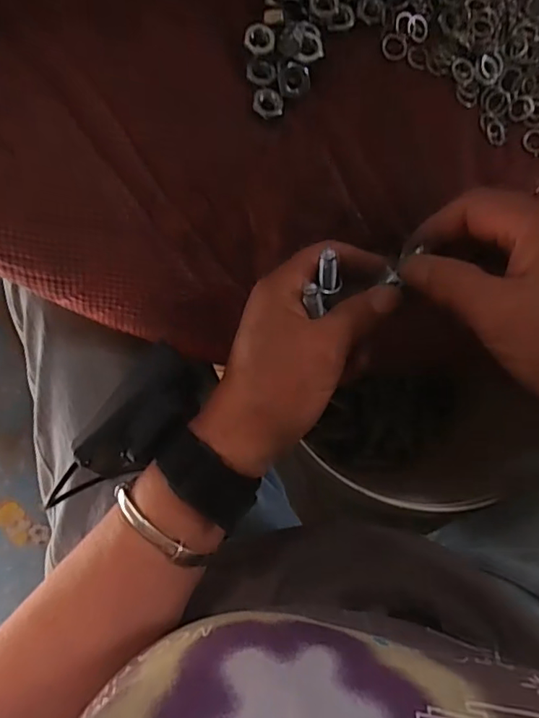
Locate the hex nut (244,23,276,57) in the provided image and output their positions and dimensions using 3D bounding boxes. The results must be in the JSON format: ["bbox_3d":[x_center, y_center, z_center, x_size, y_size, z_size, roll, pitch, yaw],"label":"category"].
[{"bbox_3d":[-0.005,-0.166,0.281,0.016,0.007,0.015,12,84,-5],"label":"hex nut"}]

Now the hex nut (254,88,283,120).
[{"bbox_3d":[-0.001,-0.134,0.283,0.016,0.004,0.014,34,82,-2],"label":"hex nut"}]

